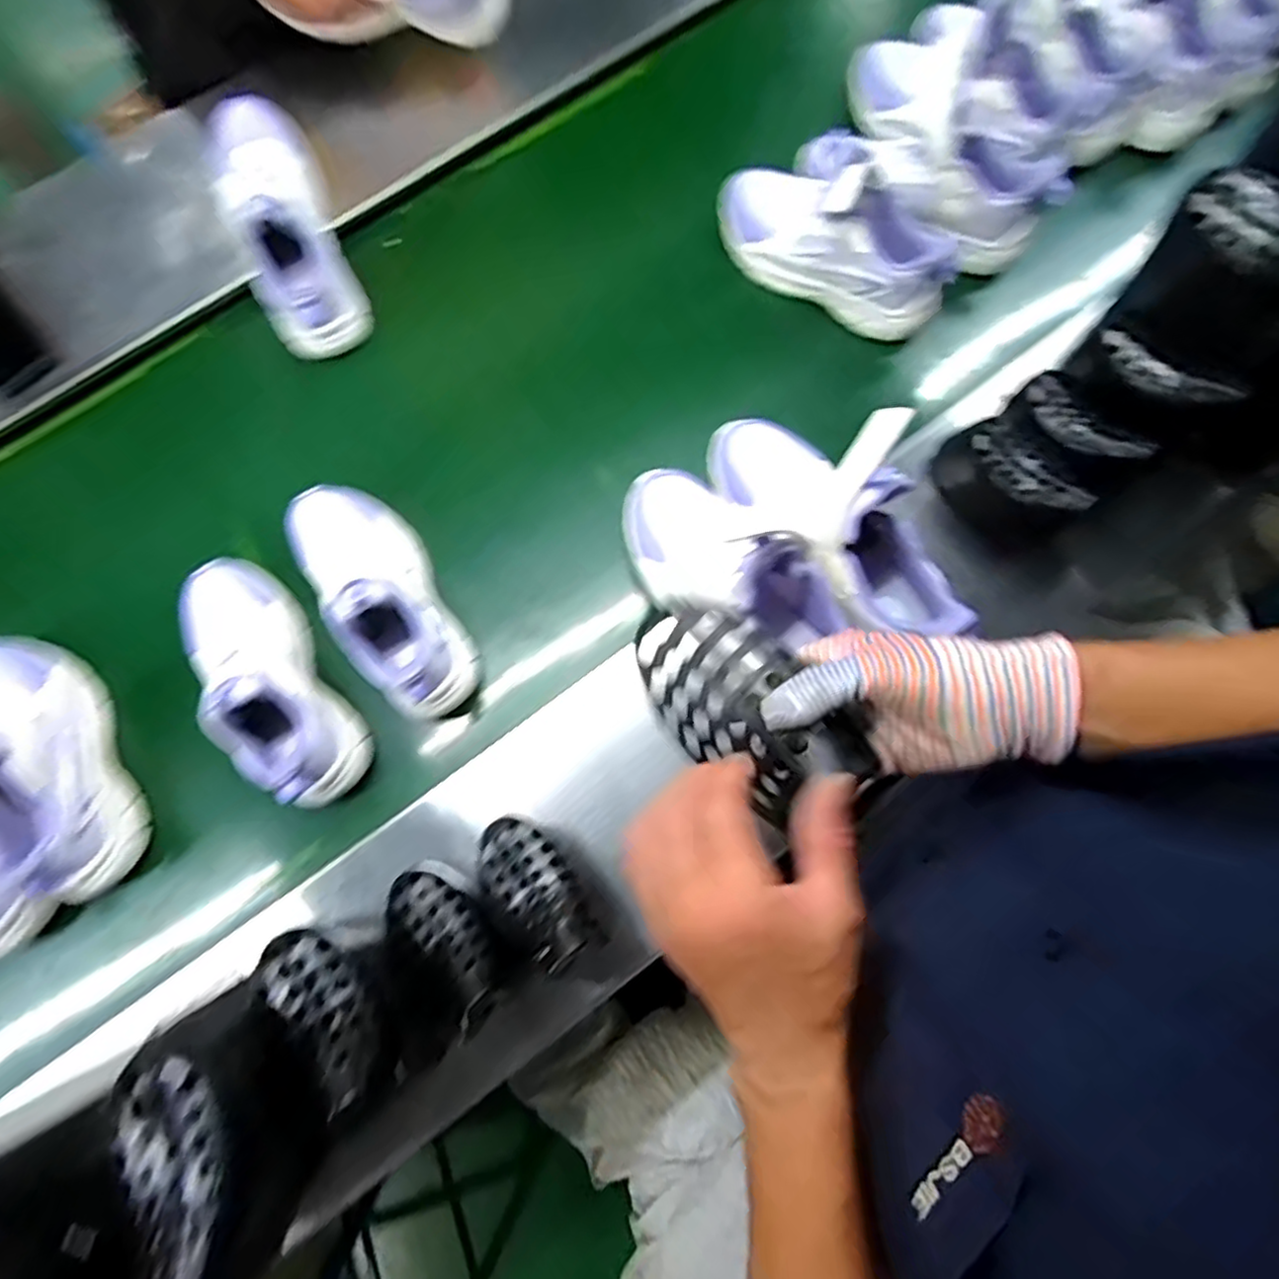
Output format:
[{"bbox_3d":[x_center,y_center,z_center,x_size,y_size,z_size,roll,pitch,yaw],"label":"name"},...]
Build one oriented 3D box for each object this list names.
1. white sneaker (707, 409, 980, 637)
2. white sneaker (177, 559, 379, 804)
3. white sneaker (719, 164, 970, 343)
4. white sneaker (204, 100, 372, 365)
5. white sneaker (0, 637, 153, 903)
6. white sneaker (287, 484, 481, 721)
[{"bbox_3d":[0.172,-0.108,0.585,0.096,0.148,0.275,-39,82,-7],"label":"white sneaker"},{"bbox_3d":[-0.344,0.031,0.611,0.086,0.109,0.248,-33,81,-7],"label":"white sneaker"},{"bbox_3d":[0.206,-0.425,0.705,0.254,0.111,0.114,23,80,4],"label":"white sneaker"},{"bbox_3d":[-0.360,-0.421,0.683,0.094,0.106,0.239,-18,98,-4],"label":"white sneaker"},{"bbox_3d":[-0.539,0.103,0.599,0.092,0.114,0.255,-33,81,-7],"label":"white sneaker"},{"bbox_3d":[-0.242,-0.046,0.637,0.093,0.121,0.246,-31,81,-6],"label":"white sneaker"}]

